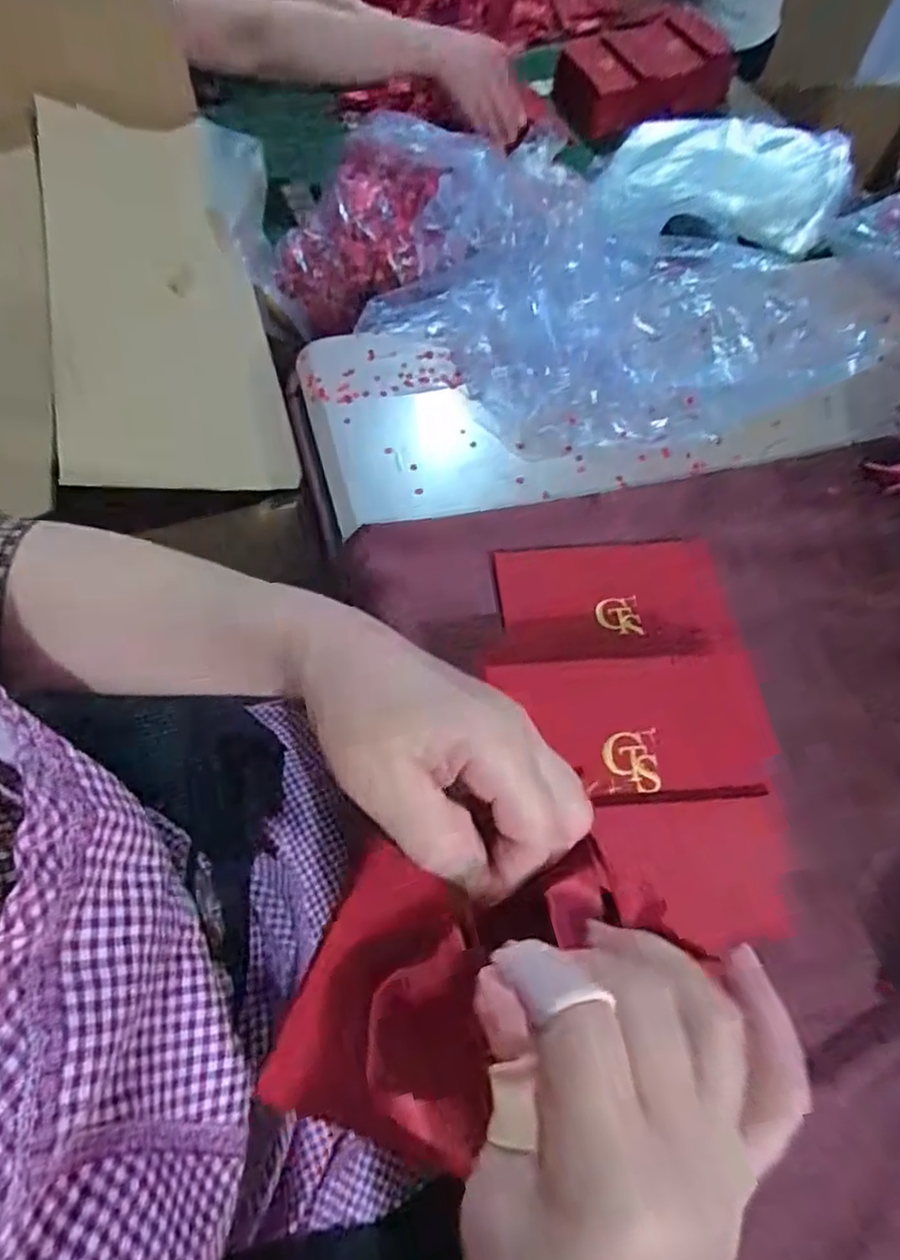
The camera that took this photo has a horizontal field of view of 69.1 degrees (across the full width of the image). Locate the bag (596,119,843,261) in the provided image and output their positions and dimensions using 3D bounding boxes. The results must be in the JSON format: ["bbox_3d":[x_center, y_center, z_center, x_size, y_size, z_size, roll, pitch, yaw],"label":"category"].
[{"bbox_3d":[0.395,-0.658,0.953,0.334,0.095,0.315,5,63,0],"label":"bag"}]

